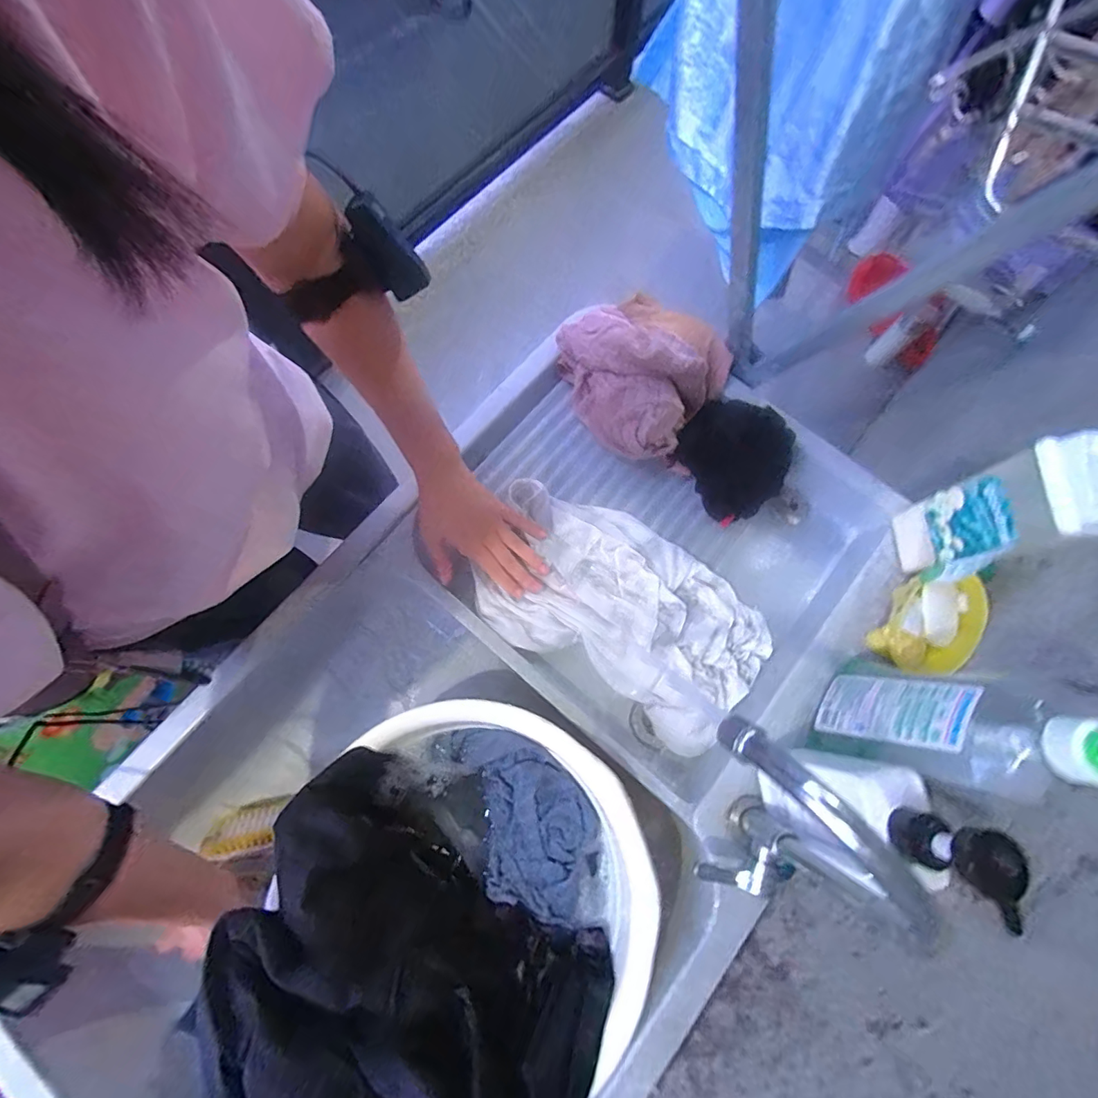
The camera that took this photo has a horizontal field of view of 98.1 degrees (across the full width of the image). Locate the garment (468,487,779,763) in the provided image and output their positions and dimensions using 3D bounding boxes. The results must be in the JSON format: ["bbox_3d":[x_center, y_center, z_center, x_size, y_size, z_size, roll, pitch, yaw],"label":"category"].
[{"bbox_3d":[0.084,0.069,0.560,0.343,0.039,0.195,32,78,6],"label":"garment"}]

